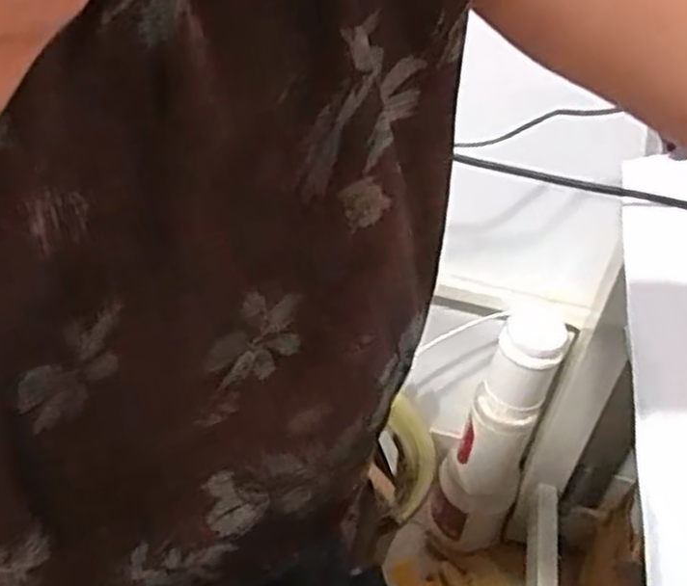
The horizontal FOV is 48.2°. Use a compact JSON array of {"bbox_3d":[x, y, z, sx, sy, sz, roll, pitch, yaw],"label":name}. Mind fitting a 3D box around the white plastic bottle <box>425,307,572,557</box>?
[{"bbox_3d":[0.201,0.200,1.040,0.104,0.389,0.091,25,43,20],"label":"white plastic bottle"}]

